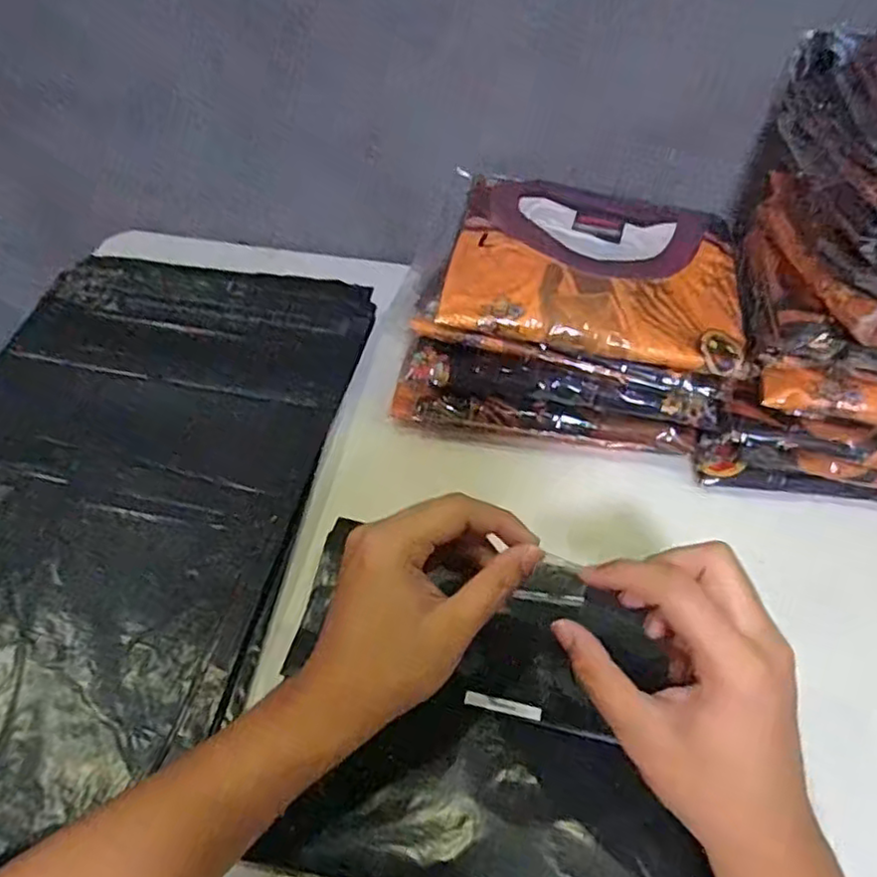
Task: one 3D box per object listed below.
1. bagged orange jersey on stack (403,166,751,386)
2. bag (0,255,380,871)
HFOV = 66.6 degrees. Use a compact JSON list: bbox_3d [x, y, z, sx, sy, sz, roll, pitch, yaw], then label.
[{"bbox_3d":[0.120,-0.137,0.521,0.229,0.030,0.189,9,53,6],"label":"bagged orange jersey on stack"},{"bbox_3d":[-0.251,0.031,0.503,0.301,0.020,0.471,9,53,6],"label":"bag"}]

